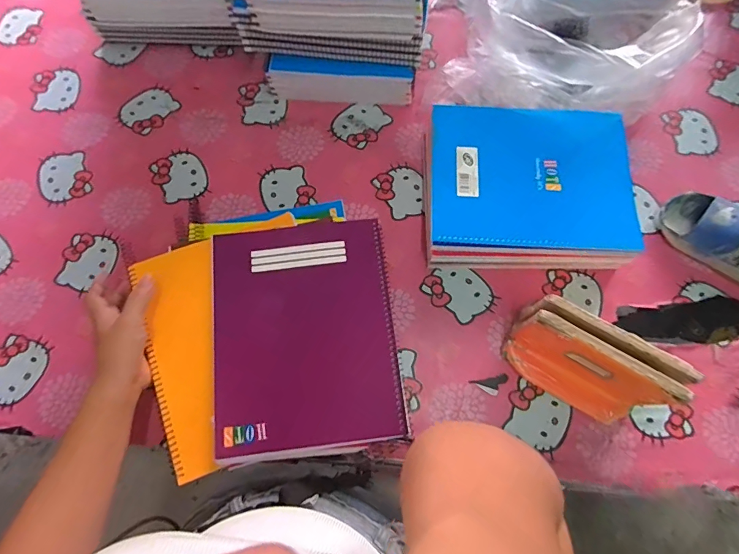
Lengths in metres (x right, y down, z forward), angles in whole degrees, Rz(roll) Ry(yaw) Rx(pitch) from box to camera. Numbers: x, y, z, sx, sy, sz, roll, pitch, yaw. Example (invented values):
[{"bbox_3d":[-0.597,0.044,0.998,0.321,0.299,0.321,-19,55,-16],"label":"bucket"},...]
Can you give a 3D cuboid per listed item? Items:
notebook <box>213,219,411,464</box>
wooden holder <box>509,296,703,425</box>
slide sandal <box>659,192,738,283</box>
[{"bbox_3d":[-0.071,0.059,0.466,0.194,0.011,0.251,-7,73,-1],"label":"notebook"},{"bbox_3d":[0.234,0.096,0.457,0.159,0.115,0.064,29,73,10],"label":"wooden holder"},{"bbox_3d":[0.469,-0.046,0.530,0.172,0.061,0.092,30,73,10],"label":"slide sandal"}]

